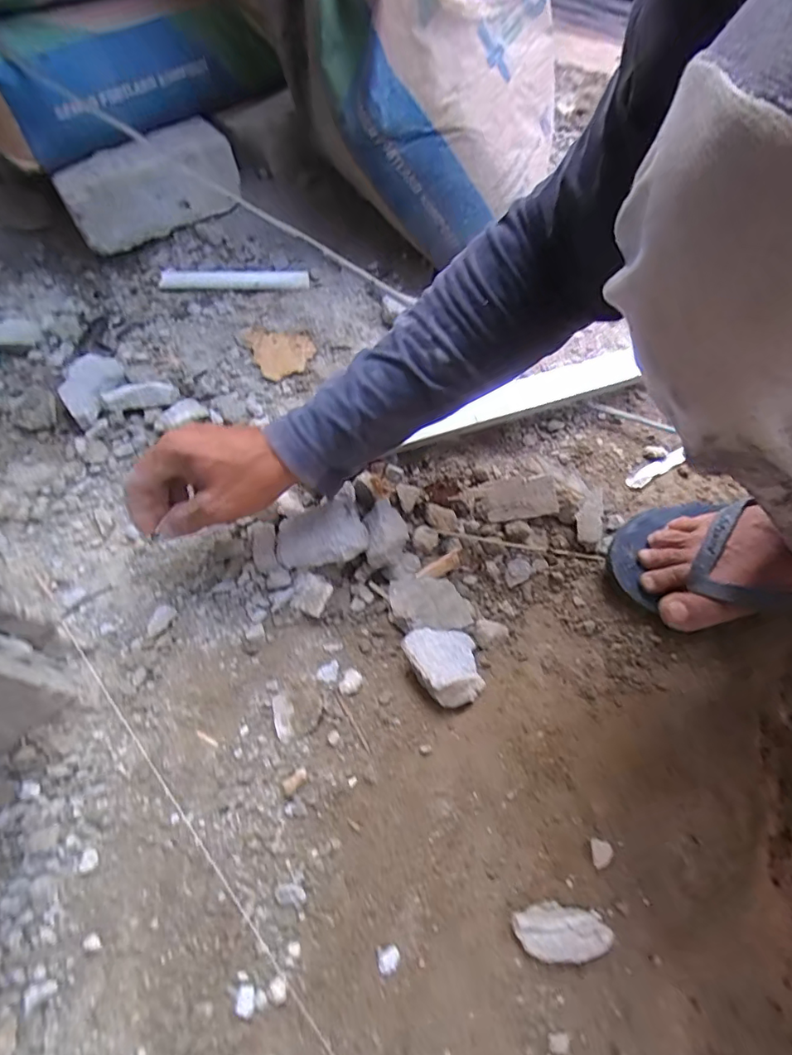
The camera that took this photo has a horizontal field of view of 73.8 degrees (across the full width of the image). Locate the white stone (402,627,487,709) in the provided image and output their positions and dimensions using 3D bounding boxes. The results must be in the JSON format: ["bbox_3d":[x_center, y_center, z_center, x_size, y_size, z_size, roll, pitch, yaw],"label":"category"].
[{"bbox_3d":[0.044,0.105,0.421,0.057,0.029,0.066,-27,67,-16],"label":"white stone"}]

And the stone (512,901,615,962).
[{"bbox_3d":[0.106,0.257,0.335,0.060,0.018,0.029,0,62,-3],"label":"stone"}]

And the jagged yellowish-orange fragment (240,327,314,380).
[{"bbox_3d":[-0.133,-0.210,0.609,0.065,0.011,0.080,-24,66,-14],"label":"jagged yellowish-orange fragment"}]

